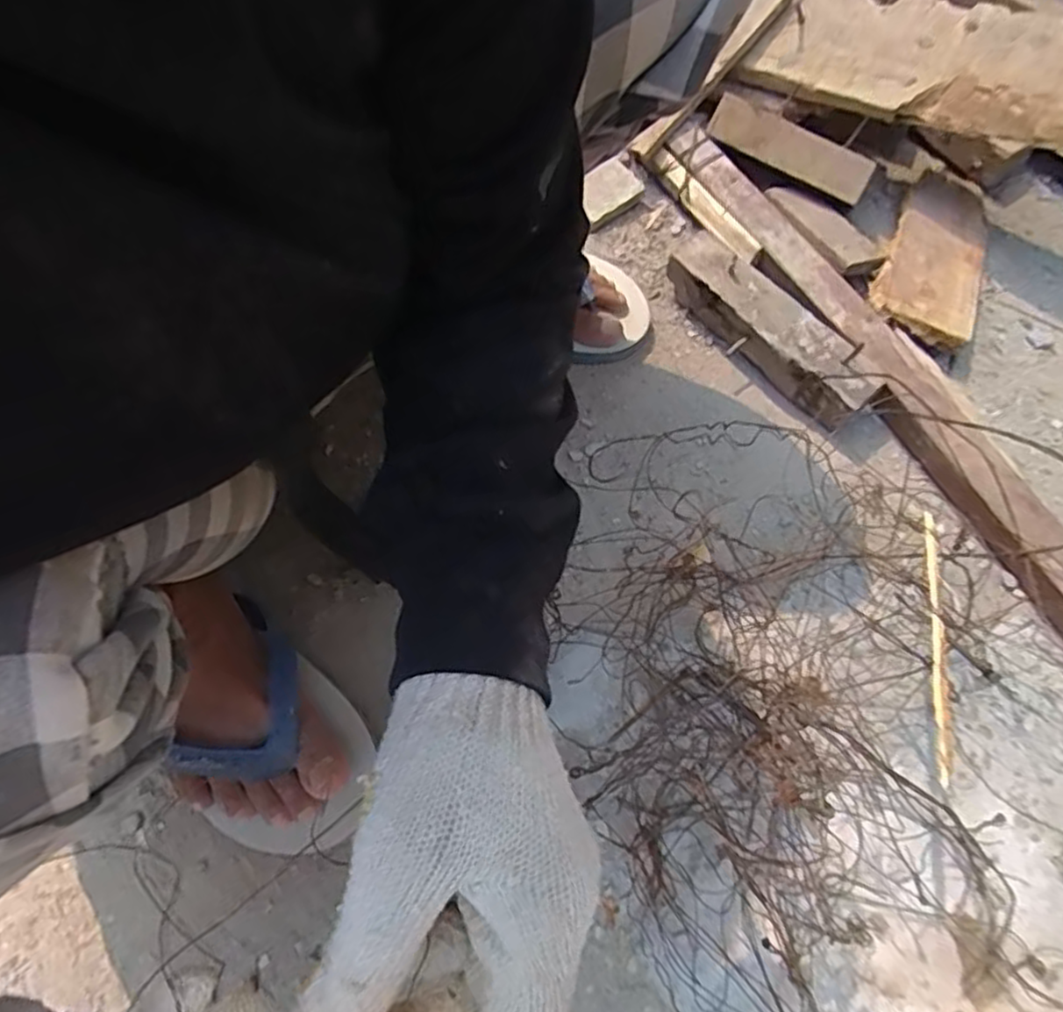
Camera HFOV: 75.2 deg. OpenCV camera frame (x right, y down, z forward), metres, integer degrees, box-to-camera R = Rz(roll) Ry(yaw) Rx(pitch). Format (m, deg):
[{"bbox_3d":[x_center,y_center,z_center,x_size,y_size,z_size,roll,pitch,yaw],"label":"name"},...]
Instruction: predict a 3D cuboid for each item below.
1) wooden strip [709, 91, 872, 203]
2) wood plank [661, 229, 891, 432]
[{"bbox_3d":[0.236,-0.333,0.640,0.155,0.037,0.016,39,36,19],"label":"wooden strip"},{"bbox_3d":[0.192,-0.151,0.574,0.056,0.043,0.206,-36,72,-17],"label":"wood plank"}]

